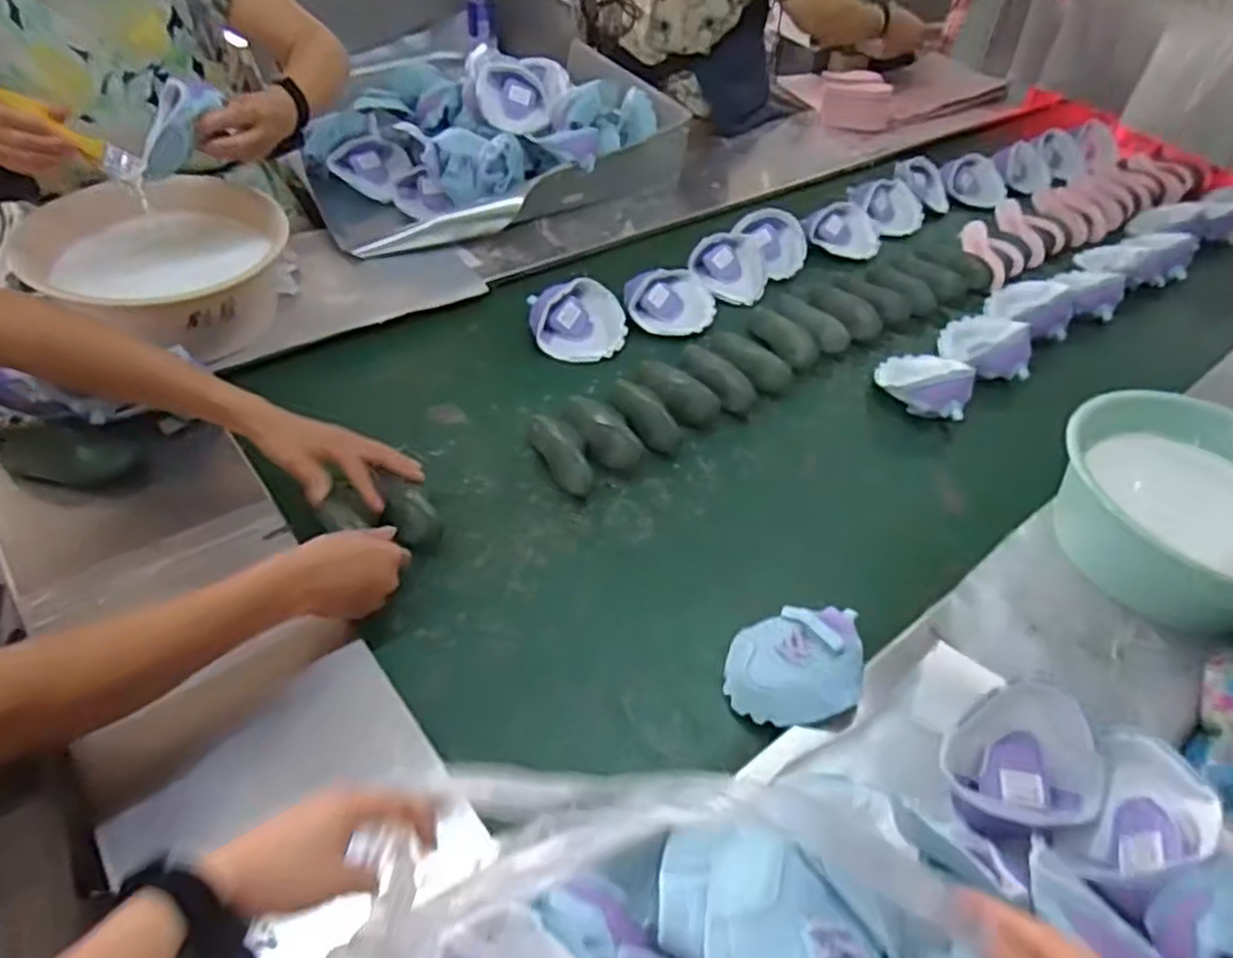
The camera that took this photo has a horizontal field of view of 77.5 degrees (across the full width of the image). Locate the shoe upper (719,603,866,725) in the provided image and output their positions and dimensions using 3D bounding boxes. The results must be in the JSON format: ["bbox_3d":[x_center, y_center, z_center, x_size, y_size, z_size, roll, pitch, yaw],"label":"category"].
[{"bbox_3d":[0.177,0.176,0.757,0.124,0.066,0.125,12,47,5],"label":"shoe upper"}]

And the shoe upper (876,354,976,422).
[{"bbox_3d":[0.445,-0.150,1.111,0.125,0.057,0.132,19,48,11],"label":"shoe upper"}]

